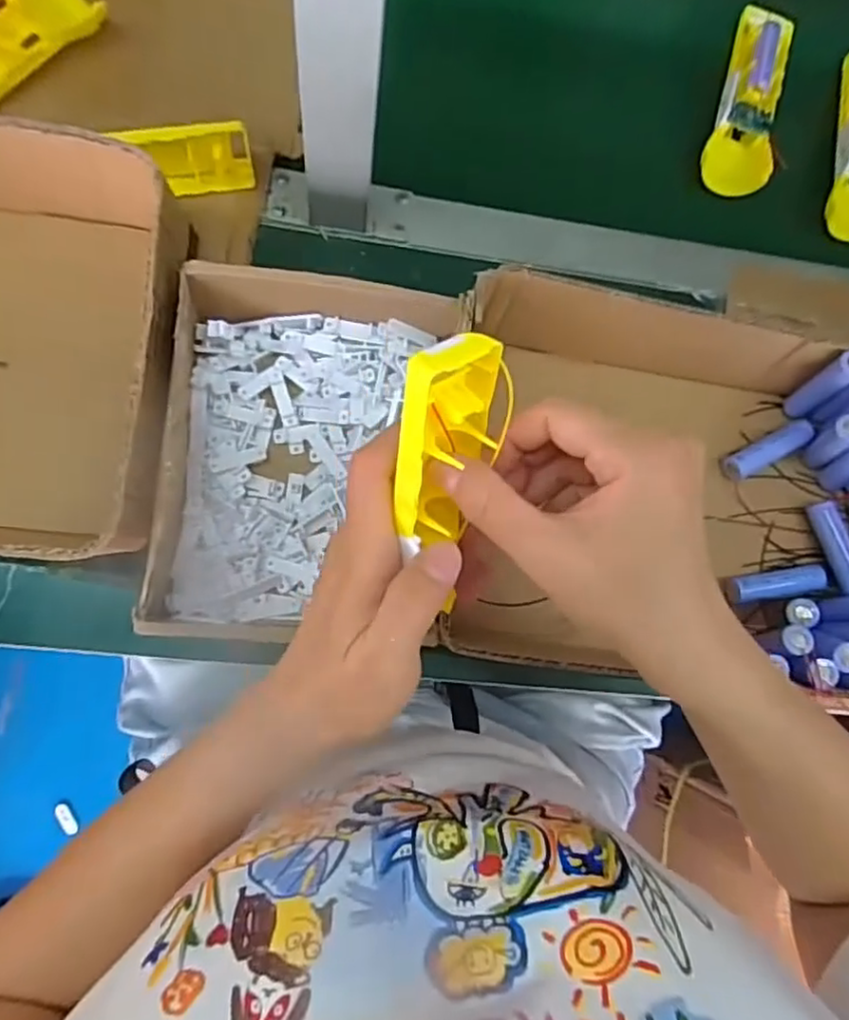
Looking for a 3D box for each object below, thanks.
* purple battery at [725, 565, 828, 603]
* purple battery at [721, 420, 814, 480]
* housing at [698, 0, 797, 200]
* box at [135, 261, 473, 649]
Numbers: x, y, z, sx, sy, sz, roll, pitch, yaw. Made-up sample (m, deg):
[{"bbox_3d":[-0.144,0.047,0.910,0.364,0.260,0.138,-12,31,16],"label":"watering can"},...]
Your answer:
[{"bbox_3d":[0.247,0.052,0.453,0.068,0.023,0.019,-8,83,-7],"label":"purple battery"},{"bbox_3d":[0.248,-0.043,0.464,0.068,0.021,0.018,-28,86,-9],"label":"purple battery"},{"bbox_3d":[0.253,-0.320,0.499,0.047,0.023,0.156,16,81,-4],"label":"housing"},{"bbox_3d":[-0.070,-0.028,0.397,0.166,0.070,0.228,8,82,-5],"label":"box"}]

